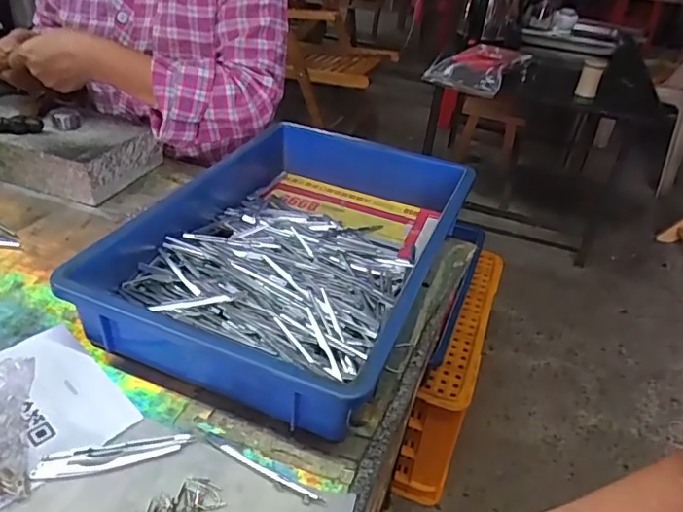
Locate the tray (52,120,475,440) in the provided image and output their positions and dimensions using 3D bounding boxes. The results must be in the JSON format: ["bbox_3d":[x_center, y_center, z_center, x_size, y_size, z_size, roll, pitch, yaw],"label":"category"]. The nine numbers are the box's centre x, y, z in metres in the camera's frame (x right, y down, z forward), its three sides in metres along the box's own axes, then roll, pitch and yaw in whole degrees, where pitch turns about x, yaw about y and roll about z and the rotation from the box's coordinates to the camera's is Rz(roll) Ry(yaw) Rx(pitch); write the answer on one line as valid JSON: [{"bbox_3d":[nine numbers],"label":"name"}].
[{"bbox_3d":[-0.051,-0.020,0.628,0.309,0.082,0.440,17,35,15],"label":"tray"}]

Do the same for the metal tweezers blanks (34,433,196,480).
[{"bbox_3d":[-0.171,0.150,0.423,0.110,0.006,0.021,-6,36,-19],"label":"metal tweezers blanks"}]

